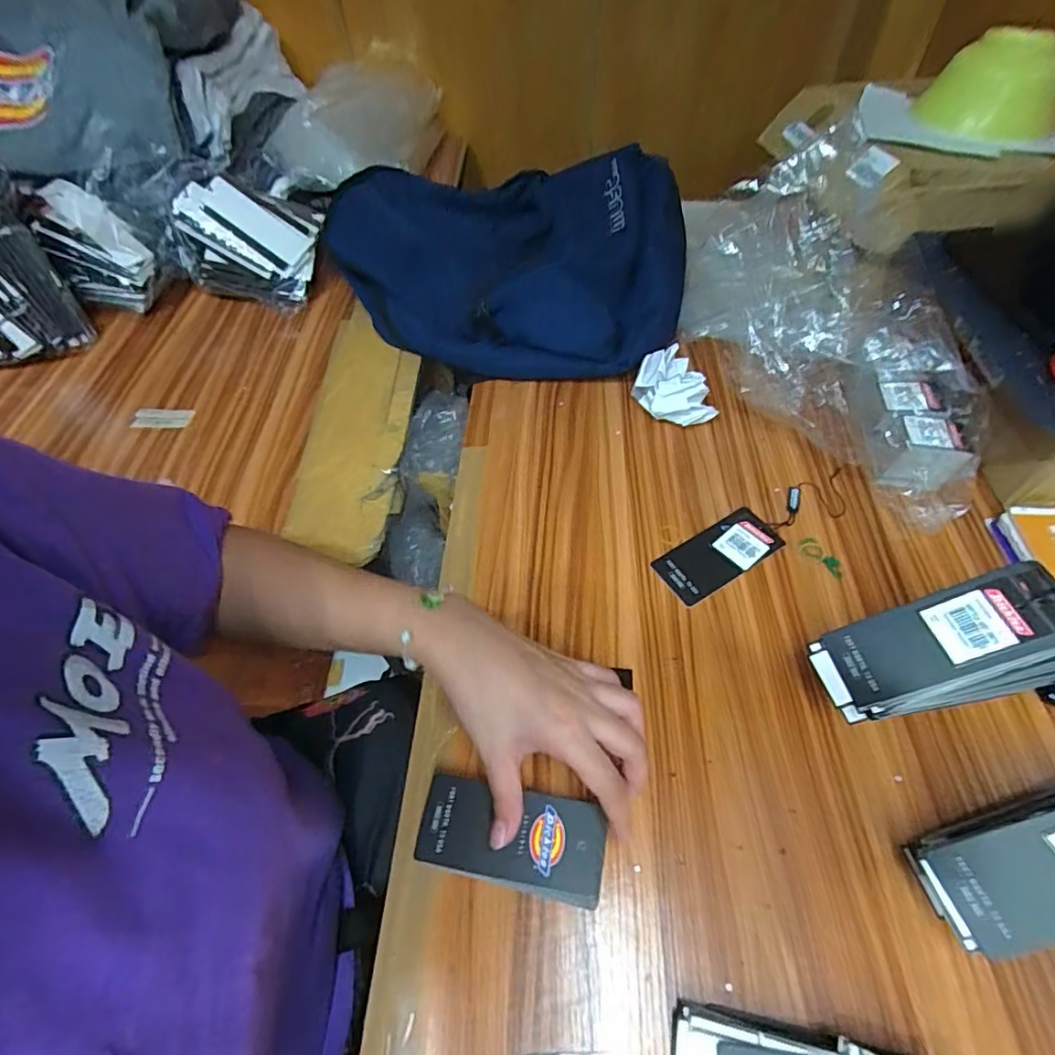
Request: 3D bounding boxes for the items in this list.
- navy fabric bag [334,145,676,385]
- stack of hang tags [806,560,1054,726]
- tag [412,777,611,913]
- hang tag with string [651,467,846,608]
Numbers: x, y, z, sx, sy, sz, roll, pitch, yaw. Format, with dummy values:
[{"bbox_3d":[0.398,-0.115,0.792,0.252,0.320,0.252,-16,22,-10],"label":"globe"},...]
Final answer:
[{"bbox_3d":[-0.035,-0.330,0.645,0.443,0.107,0.319,16,57,14],"label":"navy fabric bag"},{"bbox_3d":[0.264,0.077,0.342,0.149,0.106,0.058,-8,55,-3],"label":"stack of hang tags"},{"bbox_3d":[-0.010,0.189,0.328,0.113,0.006,0.051,8,55,8],"label":"tag"},{"bbox_3d":[0.197,0.003,0.460,0.192,0.004,0.050,-27,58,-16],"label":"hang tag with string"}]

